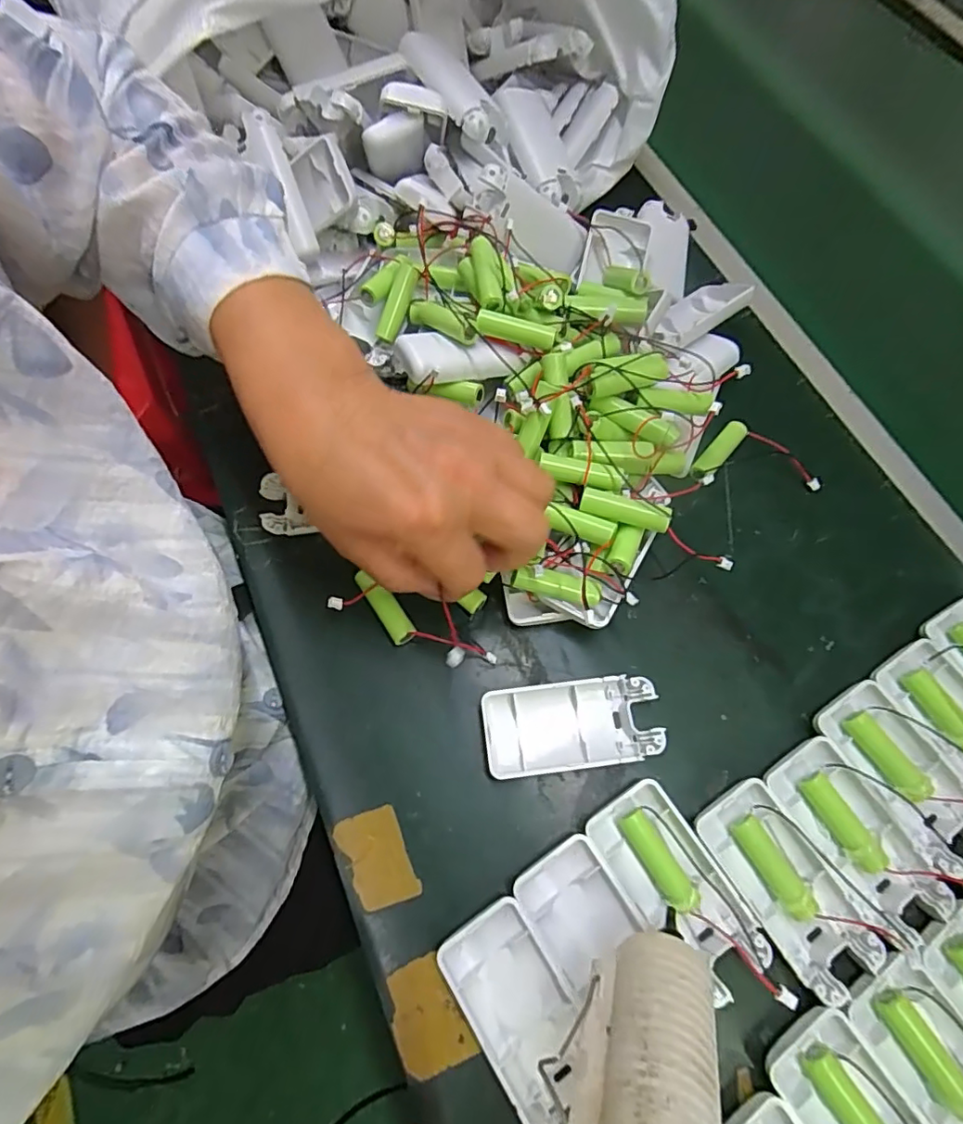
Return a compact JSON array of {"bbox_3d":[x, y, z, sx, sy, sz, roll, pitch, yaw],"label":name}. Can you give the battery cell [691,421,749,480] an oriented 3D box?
[{"bbox_3d":[0.160,-0.075,0.377,0.014,0.011,0.050,39,71,15],"label":"battery cell"}]

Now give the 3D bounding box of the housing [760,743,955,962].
[{"bbox_3d":[0.190,0.141,0.284,0.048,0.014,0.095,-31,70,-14],"label":"housing"}]

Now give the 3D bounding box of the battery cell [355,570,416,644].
[{"bbox_3d":[-0.056,0.027,0.332,0.014,0.016,0.049,-33,70,-14],"label":"battery cell"}]

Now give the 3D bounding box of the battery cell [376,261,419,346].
[{"bbox_3d":[-0.056,-0.171,0.373,0.017,0.013,0.052,22,96,9],"label":"battery cell"}]

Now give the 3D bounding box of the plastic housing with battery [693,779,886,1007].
[{"bbox_3d":[0.150,0.159,0.277,0.043,0.012,0.092,-30,70,-14],"label":"plastic housing with battery"}]

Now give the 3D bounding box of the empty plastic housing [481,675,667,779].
[{"bbox_3d":[0.049,0.090,0.307,0.093,0.015,0.045,-6,66,-4],"label":"empty plastic housing"}]

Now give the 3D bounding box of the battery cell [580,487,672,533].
[{"bbox_3d":[0.080,-0.030,0.310,0.048,0.010,0.012,18,69,5],"label":"battery cell"}]

